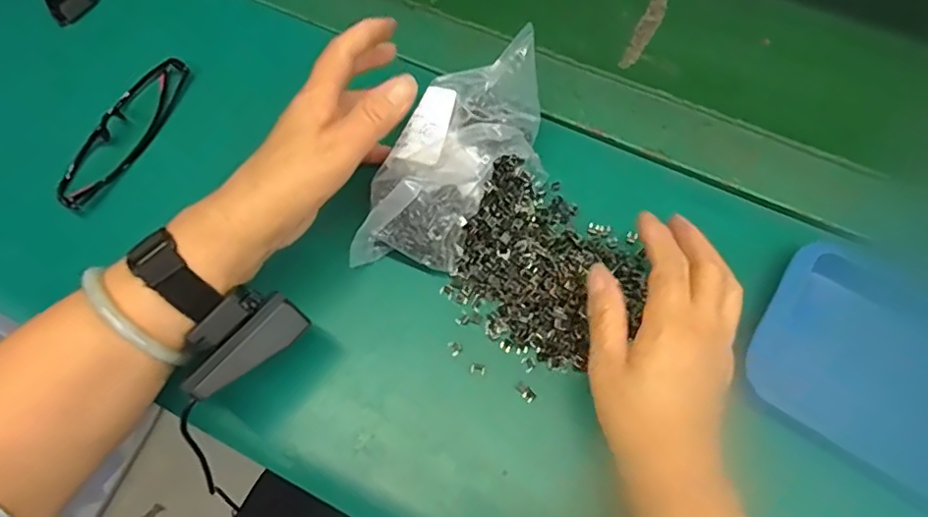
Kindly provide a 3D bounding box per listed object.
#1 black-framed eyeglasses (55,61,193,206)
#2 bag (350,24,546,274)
[{"bbox_3d":[-0.247,-0.095,0.425,0.024,0.031,0.136,18,70,11],"label":"black-framed eyeglasses"},{"bbox_3d":[-0.002,-0.062,0.372,0.073,0.088,0.161,31,73,15],"label":"bag"}]

